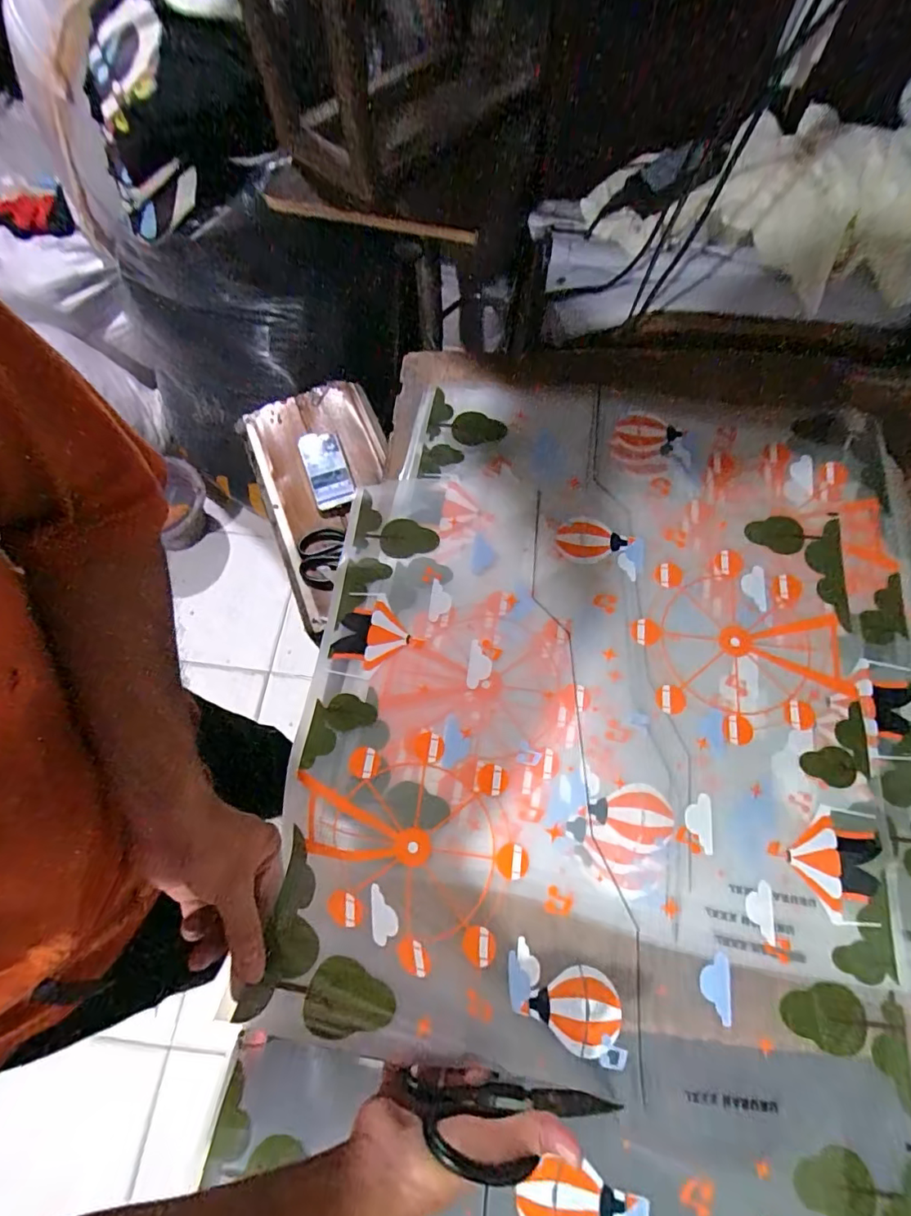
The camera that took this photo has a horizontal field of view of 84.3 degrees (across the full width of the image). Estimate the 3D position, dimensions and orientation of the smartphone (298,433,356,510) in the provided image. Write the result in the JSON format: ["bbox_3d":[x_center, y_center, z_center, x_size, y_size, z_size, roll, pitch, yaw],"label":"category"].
[{"bbox_3d":[-0.230,-0.248,0.900,0.073,0.015,0.168,-19,69,-8],"label":"smartphone"}]

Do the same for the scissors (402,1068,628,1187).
[{"bbox_3d":[0.058,0.372,0.368,0.186,0.077,0.015,24,68,-26],"label":"scissors"}]

